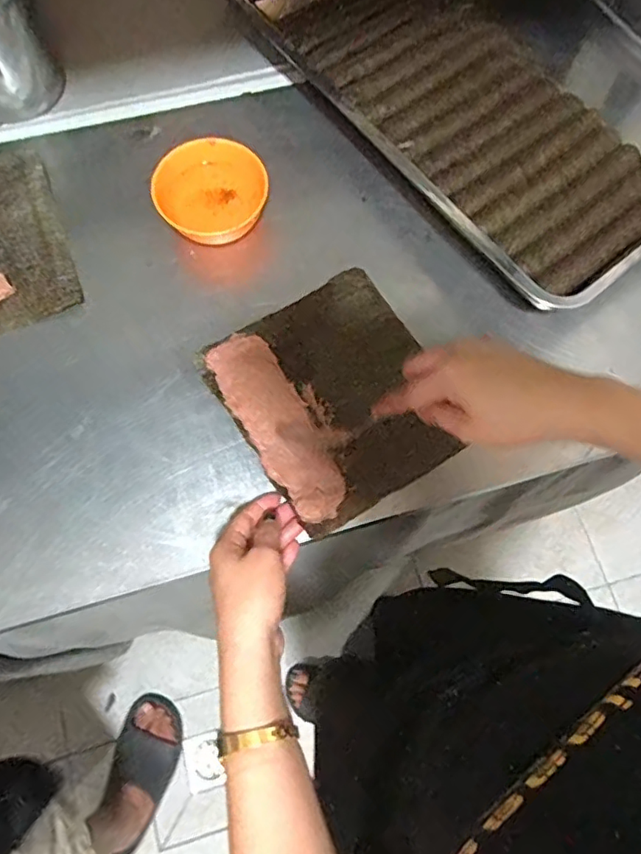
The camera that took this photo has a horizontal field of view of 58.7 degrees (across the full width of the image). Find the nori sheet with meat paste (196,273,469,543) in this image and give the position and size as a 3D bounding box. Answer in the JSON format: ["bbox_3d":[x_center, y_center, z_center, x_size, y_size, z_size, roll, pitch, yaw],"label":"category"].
[{"bbox_3d":[0.014,-0.032,0.514,0.180,0.016,0.200,-31,76,-11],"label":"nori sheet with meat paste"}]

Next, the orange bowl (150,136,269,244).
[{"bbox_3d":[-0.103,-0.222,0.548,0.100,0.052,0.093,0,72,-1],"label":"orange bowl"}]

